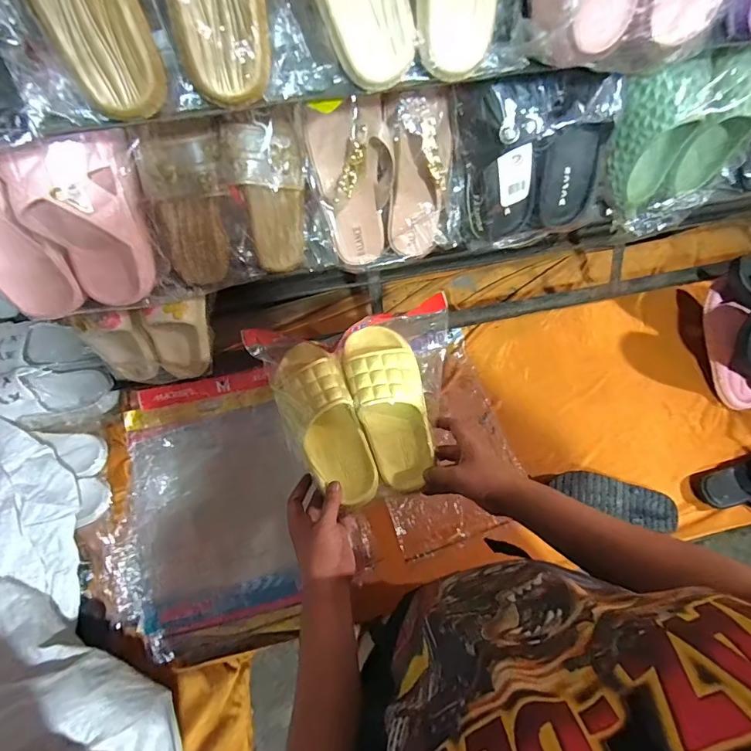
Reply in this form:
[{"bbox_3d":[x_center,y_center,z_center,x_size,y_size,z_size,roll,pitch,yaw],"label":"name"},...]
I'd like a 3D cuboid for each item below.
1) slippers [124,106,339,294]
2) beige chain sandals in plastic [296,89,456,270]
[{"bbox_3d":[-0.174,-0.208,0.552,0.209,0.198,0.051,-13,47,-5],"label":"slippers"},{"bbox_3d":[0.012,-0.238,0.555,0.179,0.191,0.043,-8,39,-2],"label":"beige chain sandals in plastic"}]

